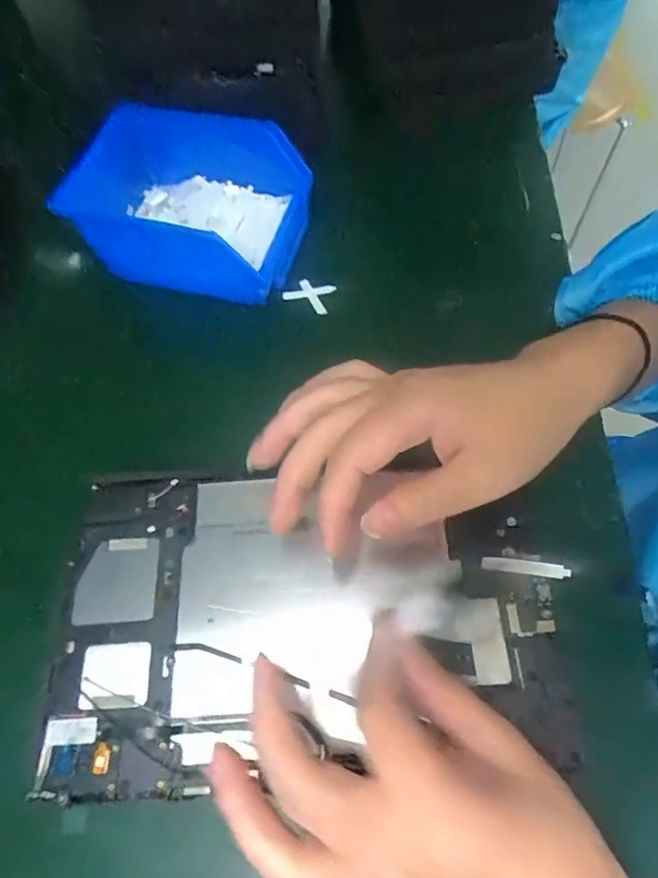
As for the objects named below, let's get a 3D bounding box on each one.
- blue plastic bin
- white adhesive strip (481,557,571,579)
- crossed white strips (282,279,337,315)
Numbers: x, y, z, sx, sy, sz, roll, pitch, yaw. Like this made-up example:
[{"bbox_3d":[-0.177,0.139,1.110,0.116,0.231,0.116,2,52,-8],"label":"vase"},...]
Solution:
[{"bbox_3d":[-0.097,-0.160,0.374,0.141,0.070,0.109,18,67,7],"label":"blue plastic bin"},{"bbox_3d":[0.088,0.058,0.242,0.037,0.004,0.007,2,63,27],"label":"white adhesive strip"},{"bbox_3d":[-0.014,-0.104,0.384,0.034,0.004,0.023,18,76,13],"label":"crossed white strips"}]

